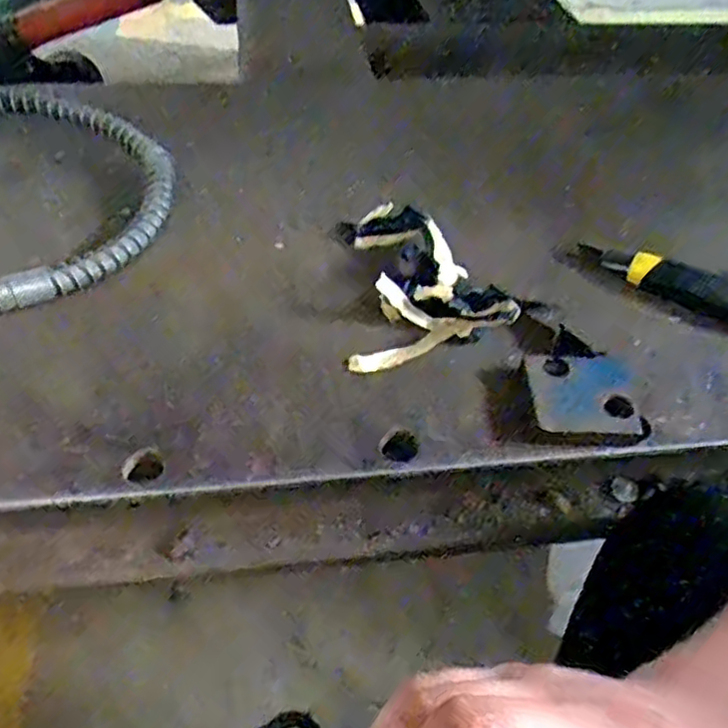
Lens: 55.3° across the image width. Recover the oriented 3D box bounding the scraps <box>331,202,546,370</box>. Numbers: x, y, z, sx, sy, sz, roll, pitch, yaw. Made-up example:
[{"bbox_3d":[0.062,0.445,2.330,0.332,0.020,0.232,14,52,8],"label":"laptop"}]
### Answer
[{"bbox_3d":[0.027,-0.057,0.501,0.172,0.028,0.149,32,52,24],"label":"scraps"}]

